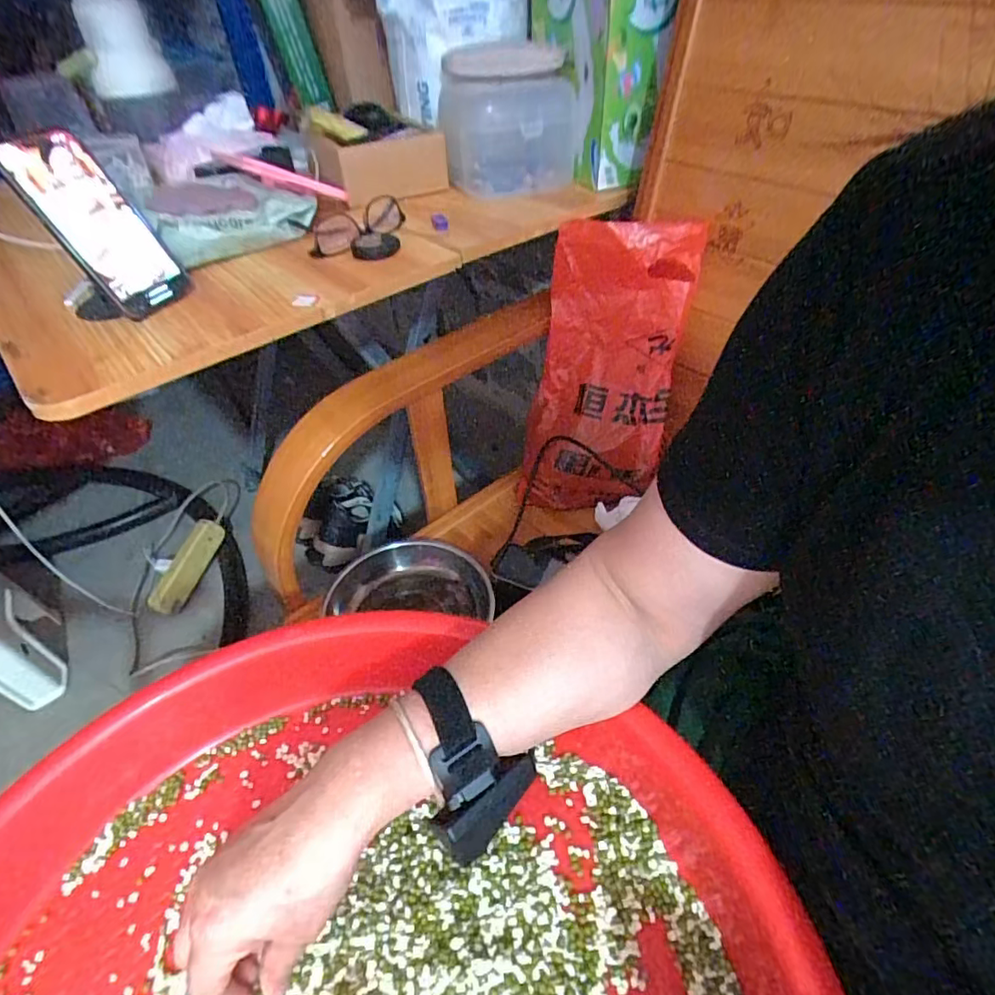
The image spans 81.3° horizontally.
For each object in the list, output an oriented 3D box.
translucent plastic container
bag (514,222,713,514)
[{"bbox_3d":[0.014,-0.500,0.765,0.168,0.159,0.161,-2,43,2],"label":"translucent plastic container"},{"bbox_3d":[0.127,-0.148,0.713,0.168,0.351,0.061,22,24,25],"label":"bag"}]

